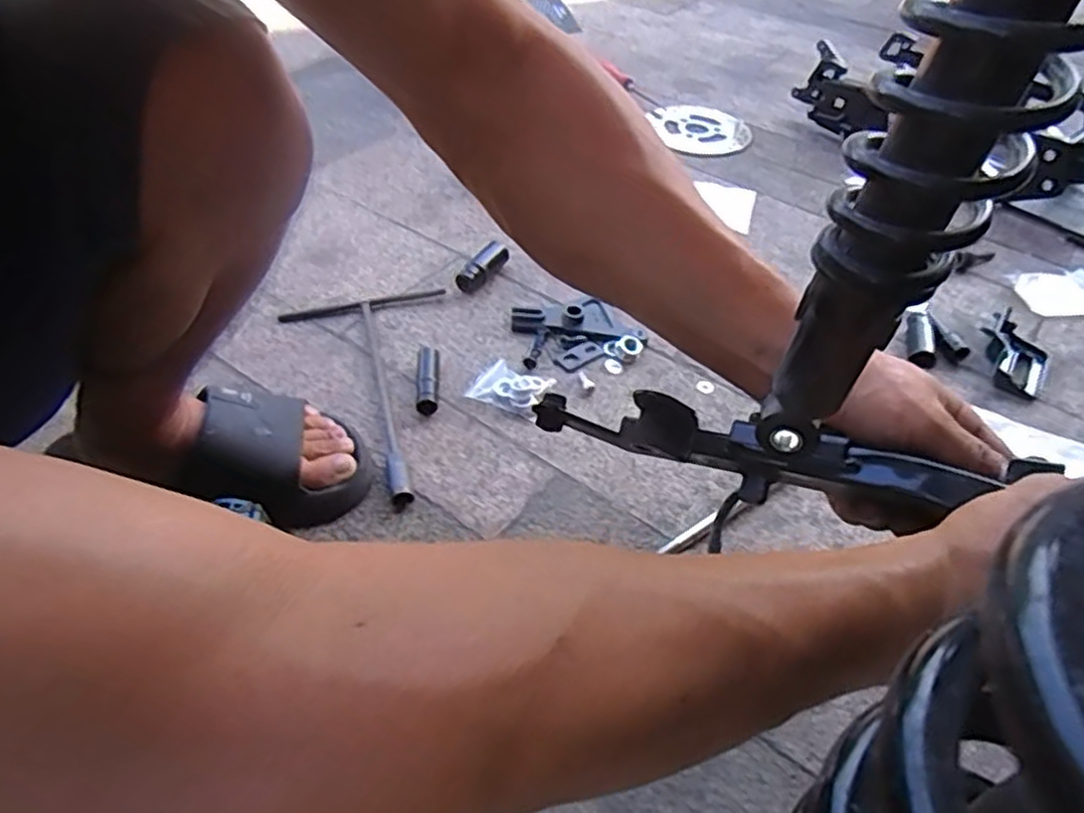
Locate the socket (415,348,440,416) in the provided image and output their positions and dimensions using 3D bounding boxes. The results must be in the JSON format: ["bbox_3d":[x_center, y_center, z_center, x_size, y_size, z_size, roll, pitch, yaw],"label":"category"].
[{"bbox_3d":[-0.113,-0.025,0.705,0.019,0.020,0.078,0,46,-4],"label":"socket"}]

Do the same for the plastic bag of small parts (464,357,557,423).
[{"bbox_3d":[-0.032,-0.018,0.711,0.073,0.012,0.056,19,48,14],"label":"plastic bag of small parts"}]

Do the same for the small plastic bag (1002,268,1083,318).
[{"bbox_3d":[0.658,-0.143,0.890,0.134,0.008,0.078,-9,48,-12],"label":"small plastic bag"}]

